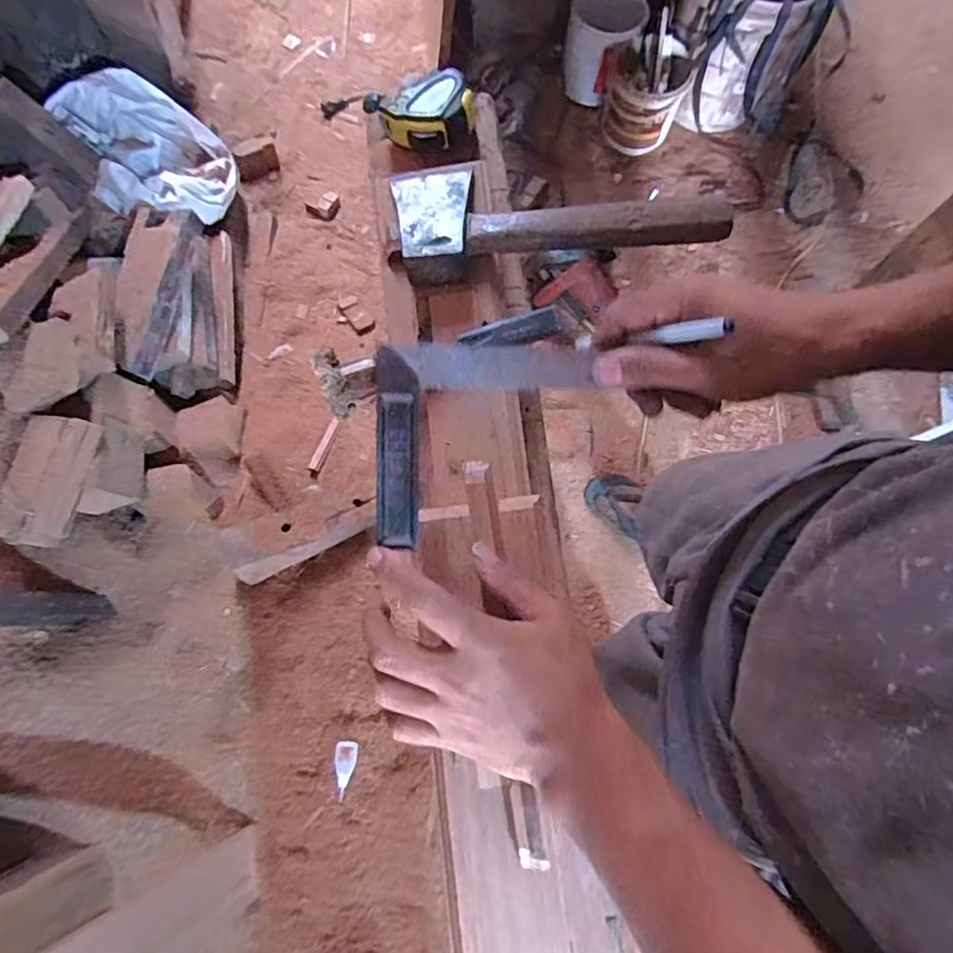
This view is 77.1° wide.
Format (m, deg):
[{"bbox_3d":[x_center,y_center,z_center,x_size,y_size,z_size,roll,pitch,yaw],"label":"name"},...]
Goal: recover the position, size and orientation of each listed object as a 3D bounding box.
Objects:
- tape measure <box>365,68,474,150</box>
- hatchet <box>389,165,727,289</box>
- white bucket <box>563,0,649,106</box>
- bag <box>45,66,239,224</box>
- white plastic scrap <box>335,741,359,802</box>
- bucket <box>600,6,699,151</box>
[{"bbox_3d":[-0.045,-0.344,0.568,0.093,0.039,0.067,18,78,6],"label":"tape measure"},{"bbox_3d":[0.066,-0.228,0.496,0.261,0.032,0.111,-6,76,0],"label":"hatchet"},{"bbox_3d":[0.314,-1.090,1.510,0.183,0.185,0.196,18,78,6],"label":"white bucket"},{"bbox_3d":[-0.690,-0.682,1.288,0.272,0.223,0.275,-24,77,-4],"label":"bag"},{"bbox_3d":[-0.209,0.467,0.947,0.032,0.022,0.088,4,77,3],"label":"white plastic scrap"},{"bbox_3d":[0.419,-0.953,1.497,0.183,0.205,0.173,0,76,1],"label":"bucket"}]

